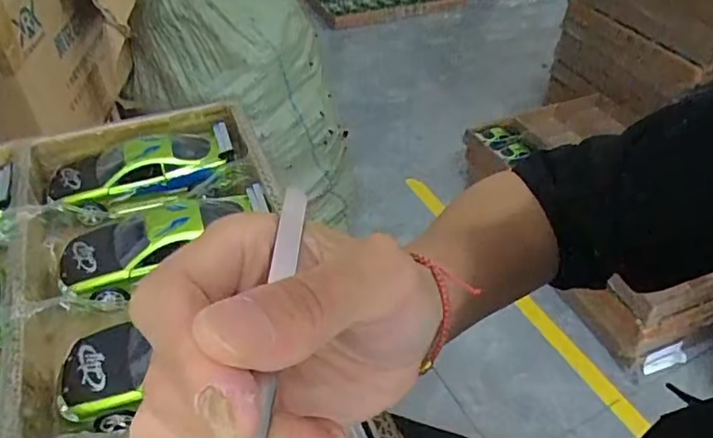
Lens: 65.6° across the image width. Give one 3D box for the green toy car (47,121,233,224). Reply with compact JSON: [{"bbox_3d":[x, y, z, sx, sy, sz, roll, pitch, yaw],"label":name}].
[{"bbox_3d":[-0.153,-0.039,0.398,0.124,0.028,0.057,-18,47,-17],"label":"green toy car"}]

